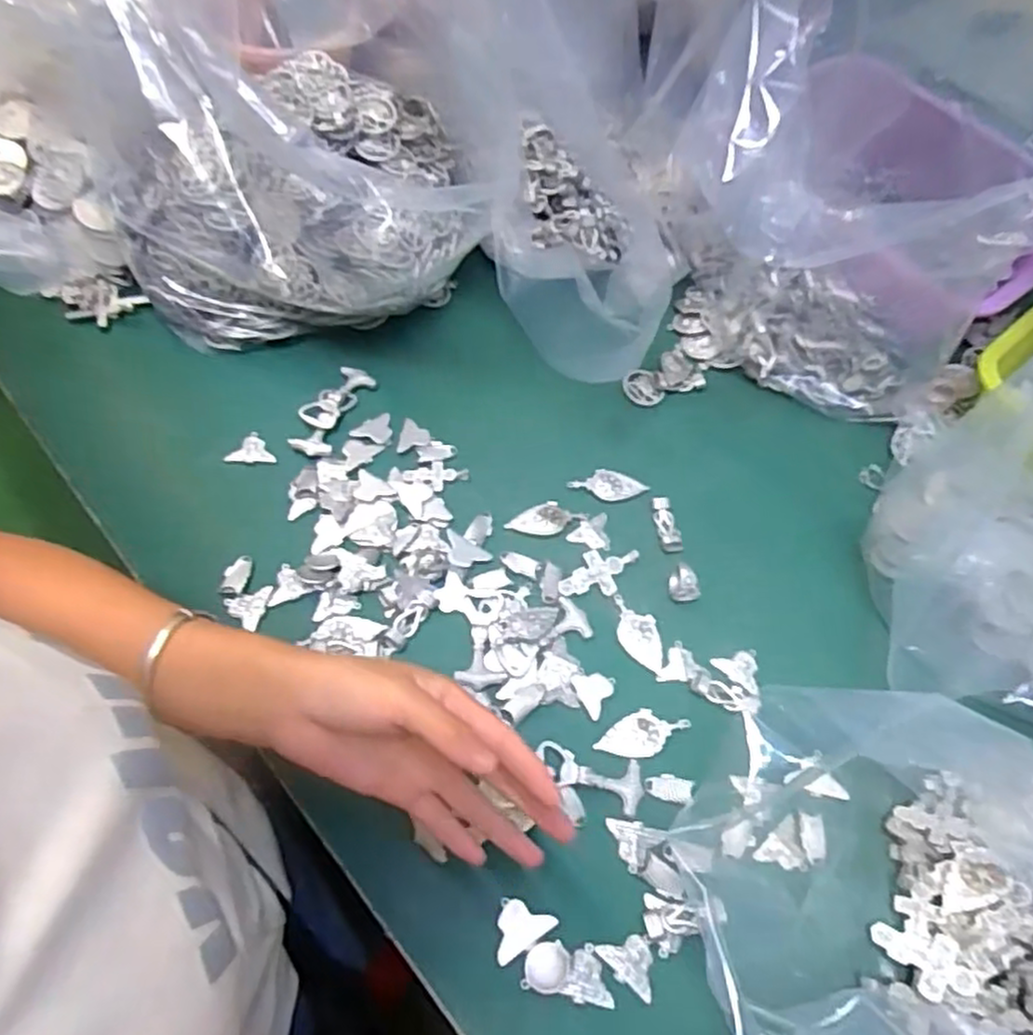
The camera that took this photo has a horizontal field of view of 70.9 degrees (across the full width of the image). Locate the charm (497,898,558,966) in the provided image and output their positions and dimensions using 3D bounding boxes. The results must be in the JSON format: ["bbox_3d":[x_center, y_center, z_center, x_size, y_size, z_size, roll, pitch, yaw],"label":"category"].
[{"bbox_3d":[0.000,0.224,0.399,0.035,0.004,0.026,-32,68,-19],"label":"charm"}]

